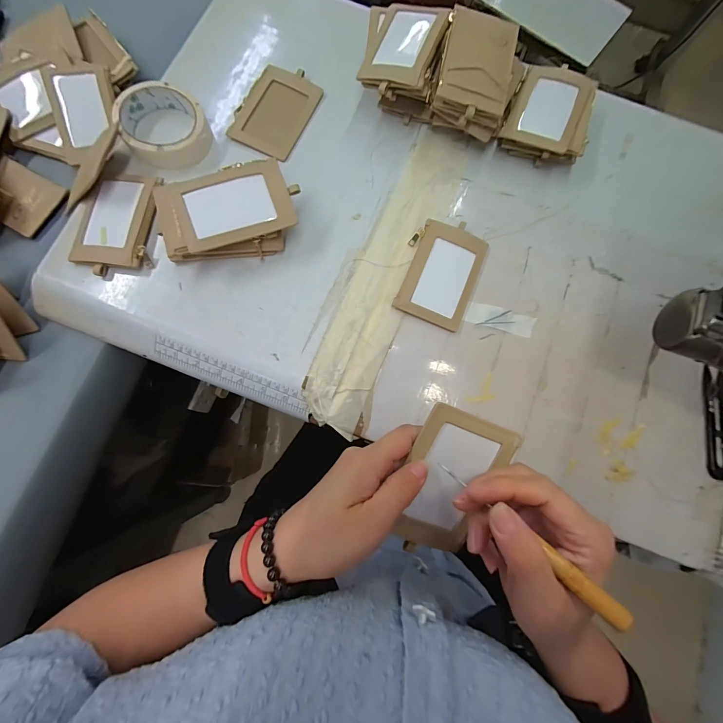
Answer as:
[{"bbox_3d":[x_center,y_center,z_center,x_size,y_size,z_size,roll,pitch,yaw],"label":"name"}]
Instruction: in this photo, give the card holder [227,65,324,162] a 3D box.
[{"bbox_3d":[-0.100,-0.294,0.390,0.074,0.006,0.108,25,83,-6],"label":"card holder"}]

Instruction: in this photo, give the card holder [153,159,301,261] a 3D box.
[{"bbox_3d":[-0.136,-0.155,0.331,0.134,0.012,0.069,-19,95,-5],"label":"card holder"}]

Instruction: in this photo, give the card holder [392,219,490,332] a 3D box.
[{"bbox_3d":[0.087,-0.097,0.358,0.079,0.013,0.110,22,79,3],"label":"card holder"}]

